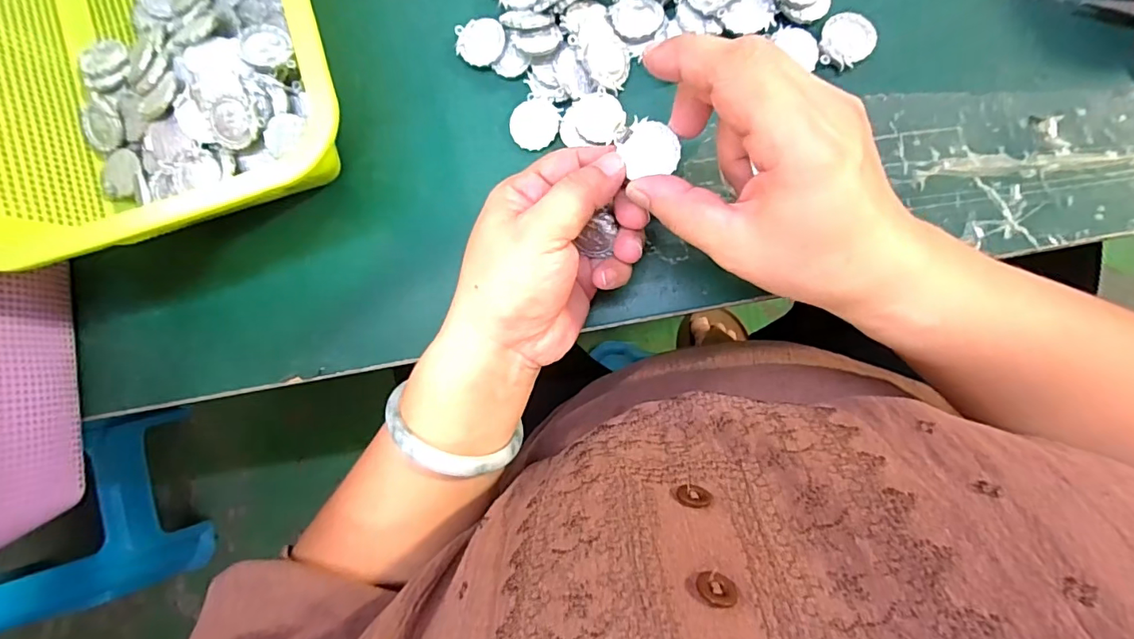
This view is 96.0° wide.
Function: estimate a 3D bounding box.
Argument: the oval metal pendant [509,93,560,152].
[{"bbox_3d":[-0.019,-0.112,0.292,0.028,0.004,0.031,-21,83,7],"label":"oval metal pendant"}]

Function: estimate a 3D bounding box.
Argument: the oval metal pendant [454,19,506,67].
[{"bbox_3d":[-0.050,-0.161,0.298,0.029,0.008,0.025,-6,85,8],"label":"oval metal pendant"}]

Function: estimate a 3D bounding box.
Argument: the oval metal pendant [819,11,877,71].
[{"bbox_3d":[0.148,-0.147,0.270,0.027,0.004,0.029,24,90,10],"label":"oval metal pendant"}]

